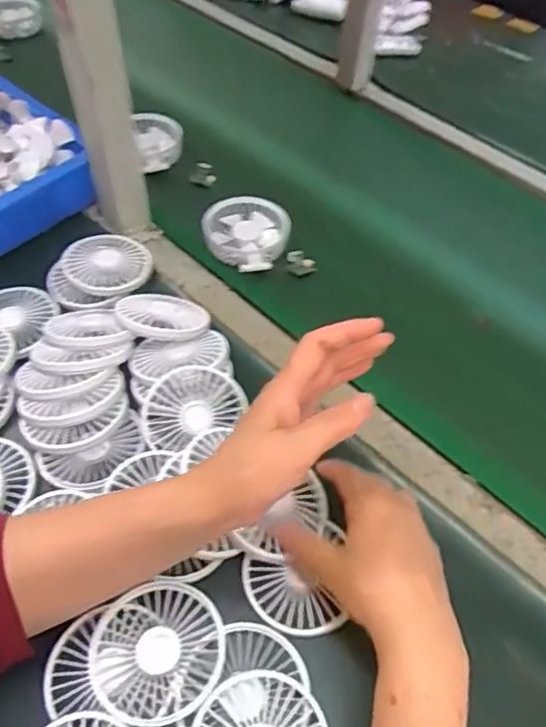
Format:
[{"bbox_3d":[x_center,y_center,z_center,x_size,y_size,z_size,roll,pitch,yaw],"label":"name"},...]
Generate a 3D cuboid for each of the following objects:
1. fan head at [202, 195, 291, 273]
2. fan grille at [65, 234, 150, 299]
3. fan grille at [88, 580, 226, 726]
[{"bbox_3d":[-0.033,-0.143,0.640,0.092,0.031,0.093,1,53,-2],"label":"fan head"},{"bbox_3d":[-0.172,-0.105,0.611,0.093,0.016,0.087,1,53,-2],"label":"fan grille"},{"bbox_3d":[-0.078,0.196,0.395,0.087,0.020,0.084,1,53,-2],"label":"fan grille"}]

